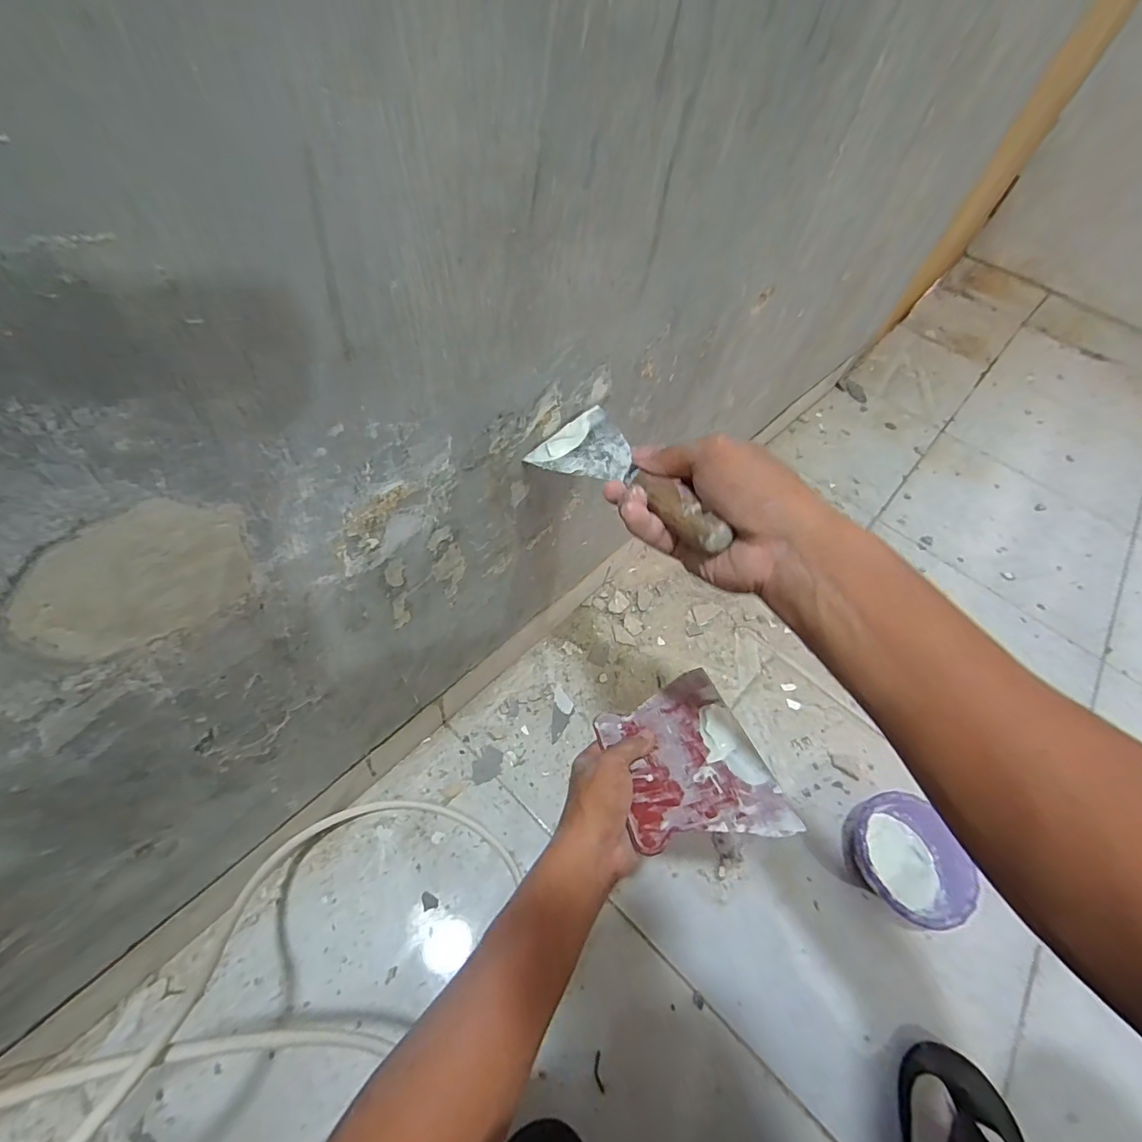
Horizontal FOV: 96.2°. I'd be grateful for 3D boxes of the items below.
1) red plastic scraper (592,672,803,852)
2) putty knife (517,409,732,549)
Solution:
[{"bbox_3d":[0.096,0.158,0.440,0.118,0.008,0.166,-16,34,-5],"label":"red plastic scraper"},{"bbox_3d":[0.032,-0.063,0.335,0.061,0.020,0.173,-21,41,-18],"label":"putty knife"}]

